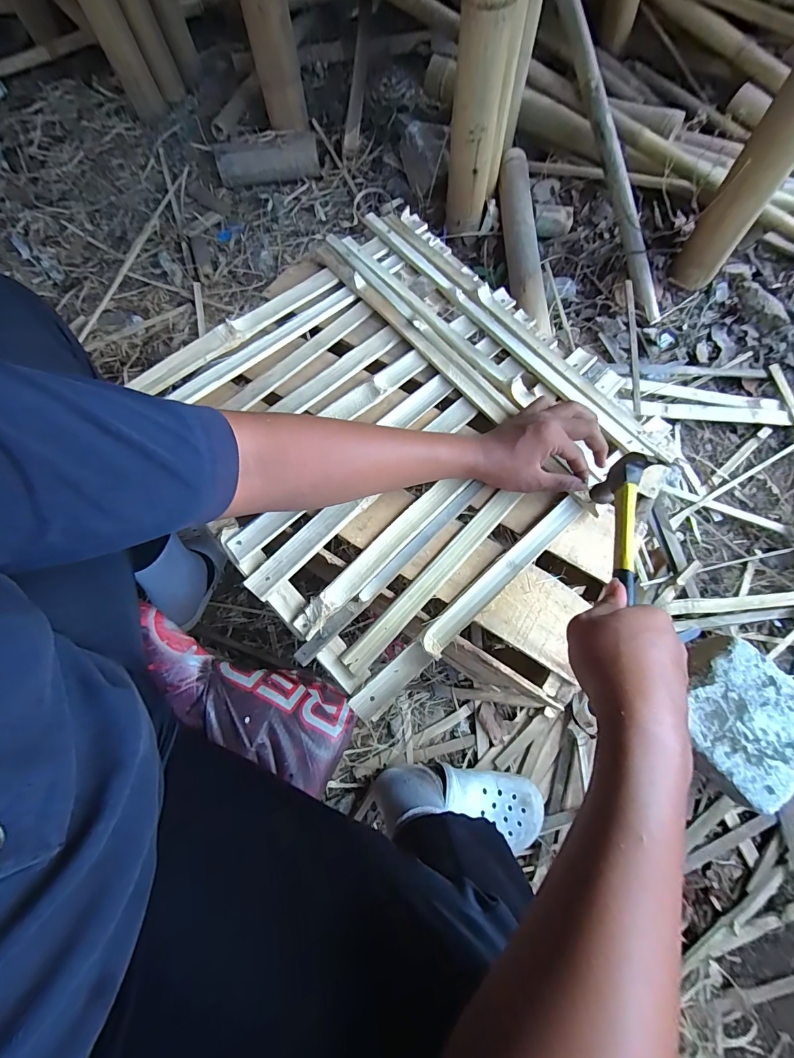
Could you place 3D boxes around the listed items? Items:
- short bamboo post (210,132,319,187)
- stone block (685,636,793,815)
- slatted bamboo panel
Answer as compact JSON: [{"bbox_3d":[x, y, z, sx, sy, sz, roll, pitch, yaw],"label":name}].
[{"bbox_3d":[-0.338,-0.968,1.071,0.263,0.078,0.065,-9,73,-3],"label":"short bamboo post"},{"bbox_3d":[0.571,0.326,0.697,0.198,0.121,0.211,-40,76,-11],"label":"stone block"},{"bbox_3d":[-0.008,-0.145,0.510,0.493,0.033,0.498,-39,79,-8],"label":"slatted bamboo panel"}]

